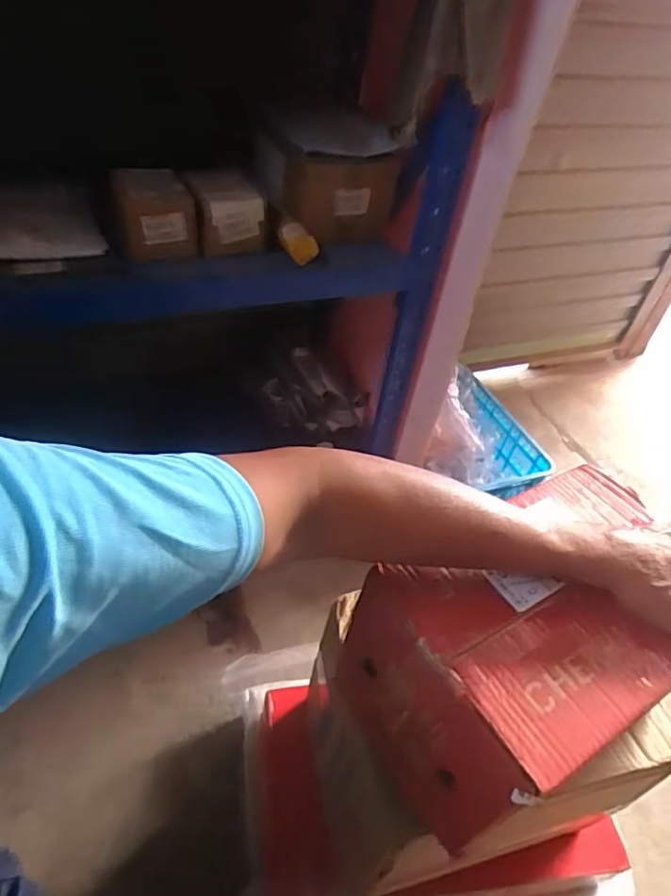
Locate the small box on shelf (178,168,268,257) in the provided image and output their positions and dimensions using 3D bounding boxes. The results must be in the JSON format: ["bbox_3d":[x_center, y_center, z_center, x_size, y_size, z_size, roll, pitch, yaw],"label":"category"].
[{"bbox_3d":[-0.164,-0.360,0.865,0.105,0.086,0.149,-11,45,-16],"label":"small box on shelf"}]

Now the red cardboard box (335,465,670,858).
[{"bbox_3d":[0.174,0.162,0.500,0.293,0.128,0.181,-22,49,-26],"label":"red cardboard box"}]

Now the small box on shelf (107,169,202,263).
[{"bbox_3d":[-0.254,-0.321,0.817,0.097,0.105,0.097,-13,50,-21],"label":"small box on shelf"}]

